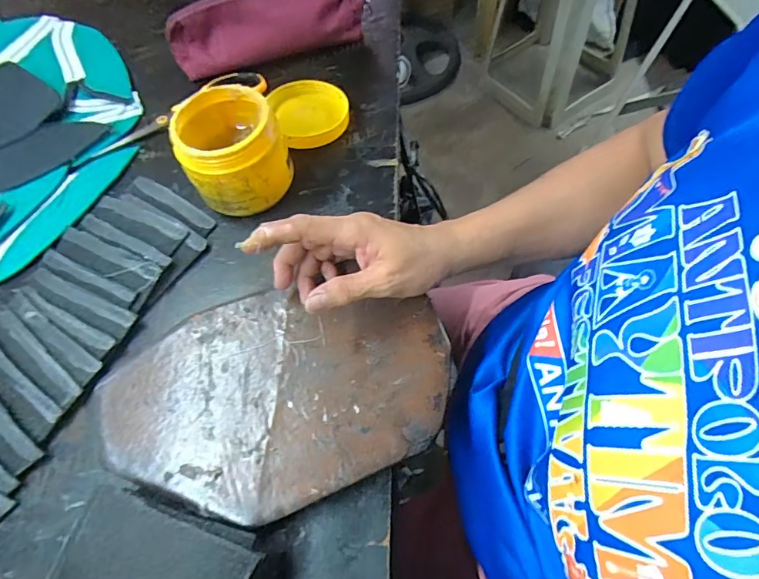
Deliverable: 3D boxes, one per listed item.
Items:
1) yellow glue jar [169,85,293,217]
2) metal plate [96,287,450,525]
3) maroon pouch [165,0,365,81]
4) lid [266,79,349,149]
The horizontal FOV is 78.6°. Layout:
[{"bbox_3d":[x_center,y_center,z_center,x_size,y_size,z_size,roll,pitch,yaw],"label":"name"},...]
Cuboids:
[{"bbox_3d":[-0.138,-0.133,0.447,0.089,0.086,0.101,-20,62,-6],"label":"yellow glue jar"},{"bbox_3d":[-0.078,0.076,0.353,0.259,0.012,0.163,-15,61,-6],"label":"metal plate"},{"bbox_3d":[-0.135,-0.320,0.559,0.232,0.076,0.049,-17,62,-4],"label":"maroon pouch"},{"bbox_3d":[-0.075,-0.195,0.513,0.079,0.020,0.093,-22,63,-7],"label":"lid"}]

